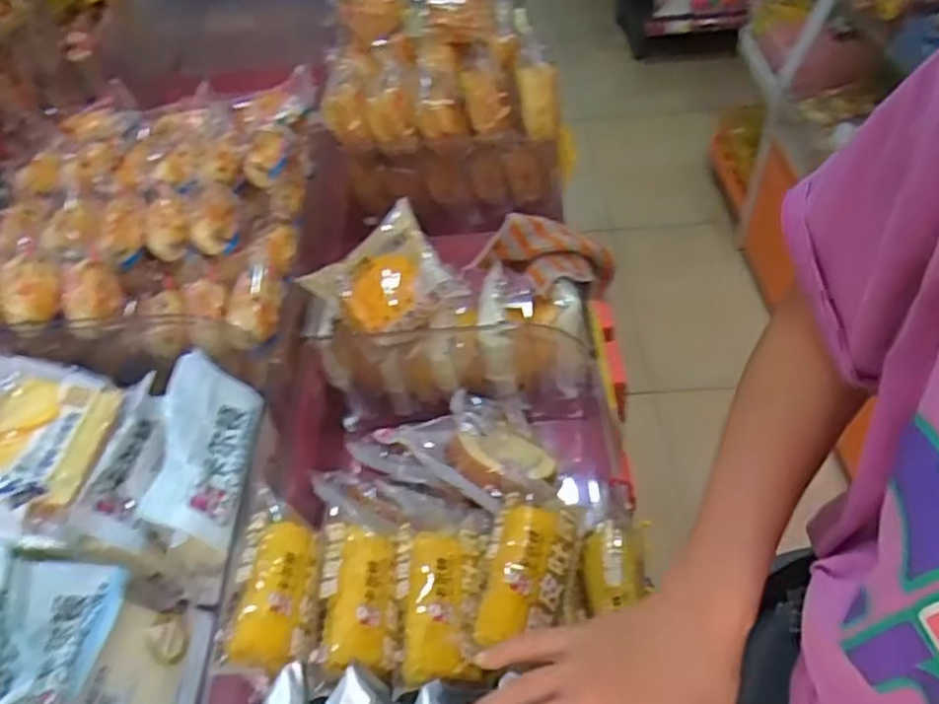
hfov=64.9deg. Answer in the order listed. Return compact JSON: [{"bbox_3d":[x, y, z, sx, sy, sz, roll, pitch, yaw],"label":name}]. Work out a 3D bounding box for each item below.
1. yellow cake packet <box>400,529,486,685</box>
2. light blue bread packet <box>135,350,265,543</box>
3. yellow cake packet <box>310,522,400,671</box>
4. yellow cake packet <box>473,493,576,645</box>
[{"bbox_3d":[-0.017,0.168,0.510,0.049,0.033,0.108,0,47,4],"label":"yellow cake packet"},{"bbox_3d":[-0.201,0.078,0.550,0.042,0.075,0.136,-31,46,35],"label":"light blue bread packet"},{"bbox_3d":[-0.077,0.165,0.505,0.055,0.032,0.097,-4,47,1],"label":"yellow cake packet"},{"bbox_3d":[0.040,0.148,0.507,0.052,0.034,0.103,8,48,11],"label":"yellow cake packet"}]

